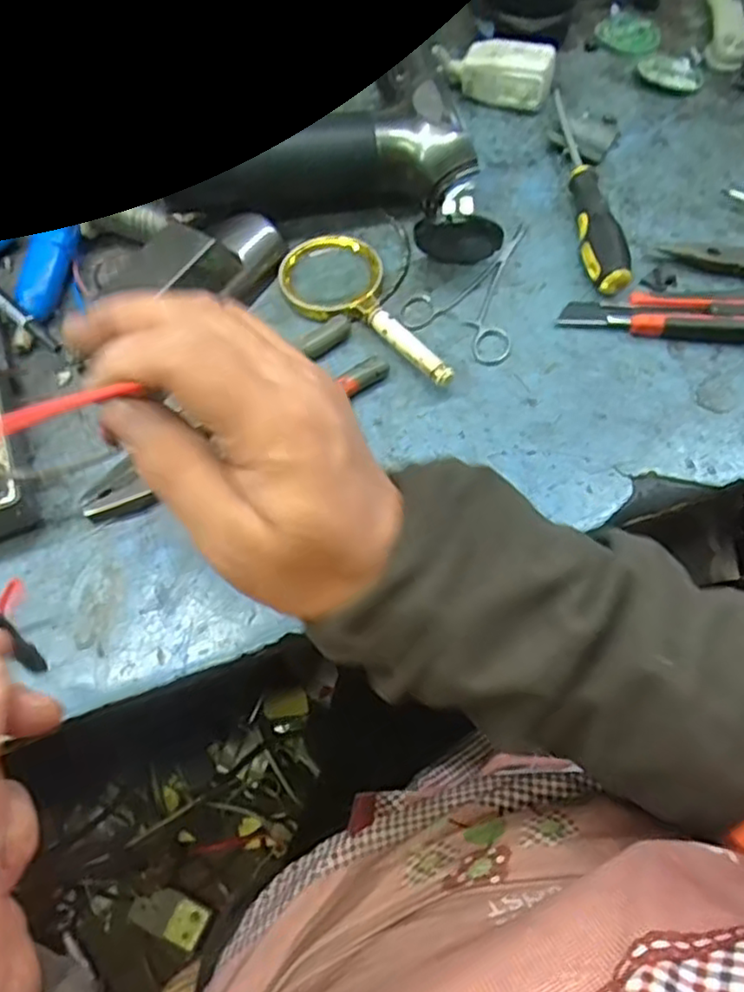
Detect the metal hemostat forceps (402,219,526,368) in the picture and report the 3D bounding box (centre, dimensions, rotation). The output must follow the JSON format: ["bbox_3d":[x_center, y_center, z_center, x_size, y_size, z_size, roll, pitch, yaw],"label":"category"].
[{"bbox_3d":[0.062,-0.143,0.465,0.072,0.006,0.119,9,64,5],"label":"metal hemostat forceps"}]

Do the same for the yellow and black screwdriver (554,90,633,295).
[{"bbox_3d":[0.152,-0.220,0.491,0.026,0.026,0.190,-2,63,-1],"label":"yellow and black screwdriver"}]

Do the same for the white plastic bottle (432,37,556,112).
[{"bbox_3d":[0.097,-0.332,0.540,0.088,0.038,0.038,16,64,8],"label":"white plastic bottle"}]

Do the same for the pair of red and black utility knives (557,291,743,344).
[{"bbox_3d":[0.220,-0.115,0.445,0.184,0.023,0.037,8,62,0],"label":"pair of red and black utility knives"}]

